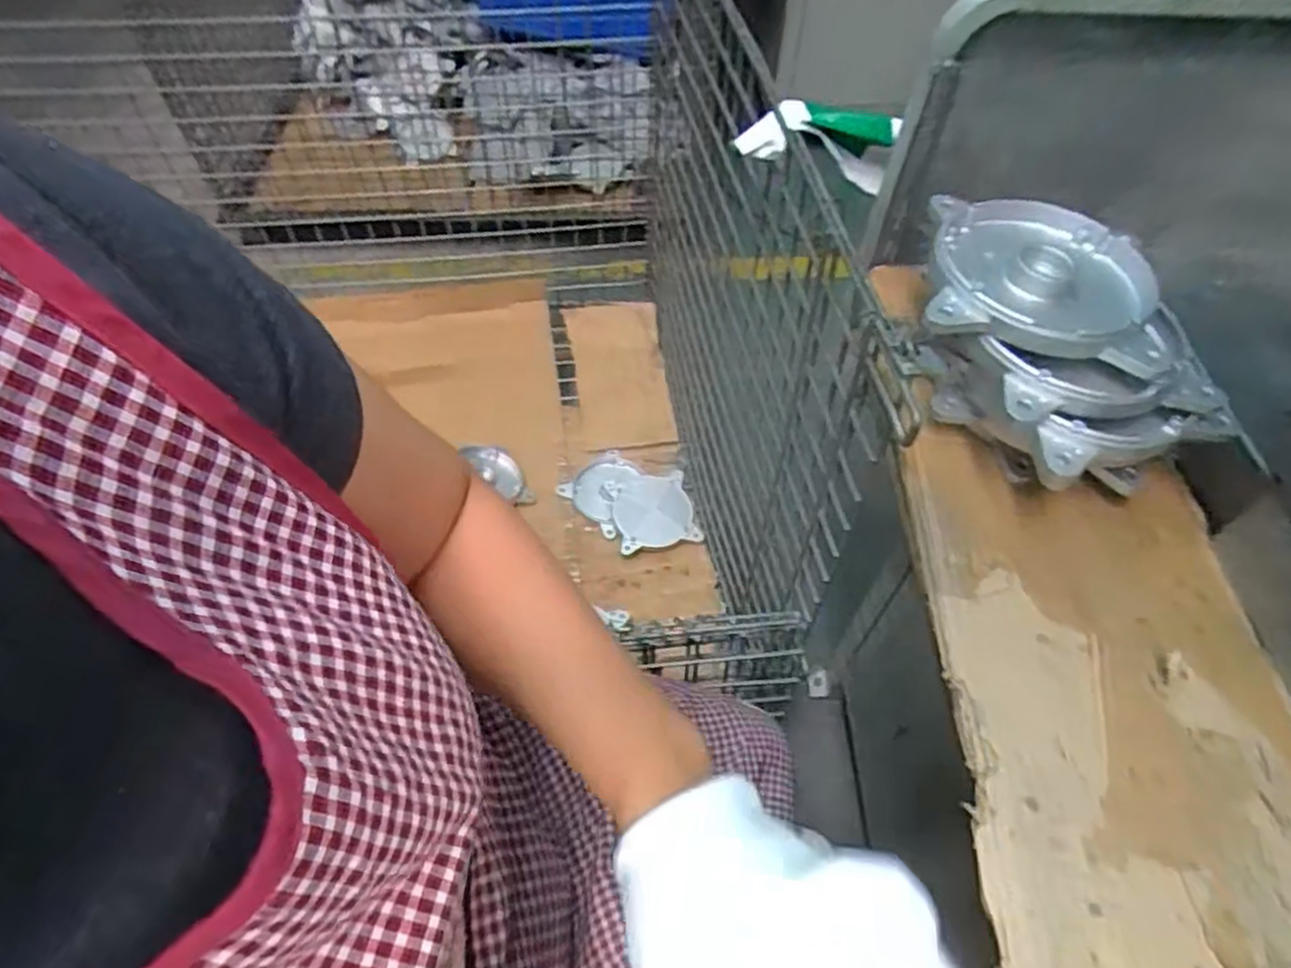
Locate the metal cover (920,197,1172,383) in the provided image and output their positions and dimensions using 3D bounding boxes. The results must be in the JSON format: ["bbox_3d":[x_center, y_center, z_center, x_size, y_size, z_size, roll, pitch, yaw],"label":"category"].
[{"bbox_3d":[0.267,-0.139,0.489,0.144,0.025,0.134,13,55,8],"label":"metal cover"}]

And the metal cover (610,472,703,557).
[{"bbox_3d":[0.012,0.048,1.278,0.139,0.035,0.141,-13,56,-10],"label":"metal cover"}]

